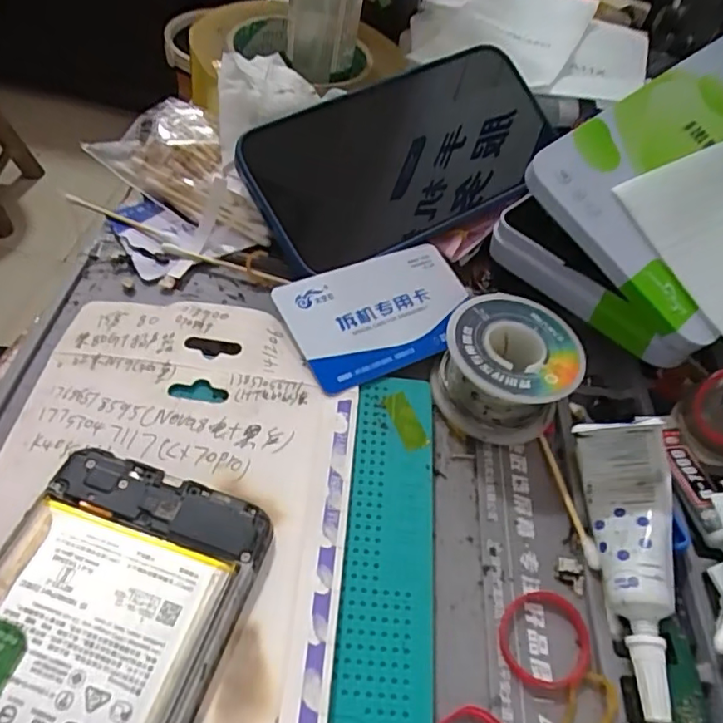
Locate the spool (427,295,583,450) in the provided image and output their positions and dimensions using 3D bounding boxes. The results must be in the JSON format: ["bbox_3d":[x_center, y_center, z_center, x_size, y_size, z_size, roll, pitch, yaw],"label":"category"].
[{"bbox_3d":[0.059,0.003,0.235,0.051,0.034,0.054,6,52,-7],"label":"spool"}]

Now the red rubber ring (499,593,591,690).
[{"bbox_3d":[0.060,0.090,0.187,0.031,0.004,0.028,12,52,-2],"label":"red rubber ring"}]

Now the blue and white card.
[{"bbox_3d":[0.010,-0.022,0.248,0.084,0.004,0.053,-22,69,-25],"label":"blue and white card"}]

